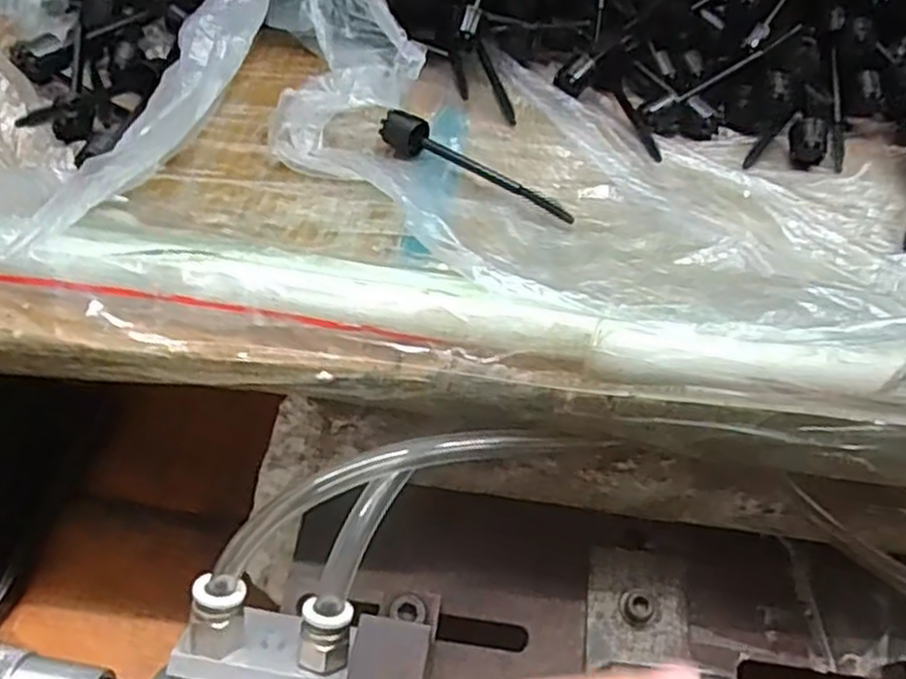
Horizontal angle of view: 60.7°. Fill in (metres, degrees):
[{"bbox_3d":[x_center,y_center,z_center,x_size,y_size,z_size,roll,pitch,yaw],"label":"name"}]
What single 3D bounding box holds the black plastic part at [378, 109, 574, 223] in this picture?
[{"bbox_3d":[0.010,-0.069,0.302,0.086,0.015,0.013,25,48,18],"label":"black plastic part"}]

